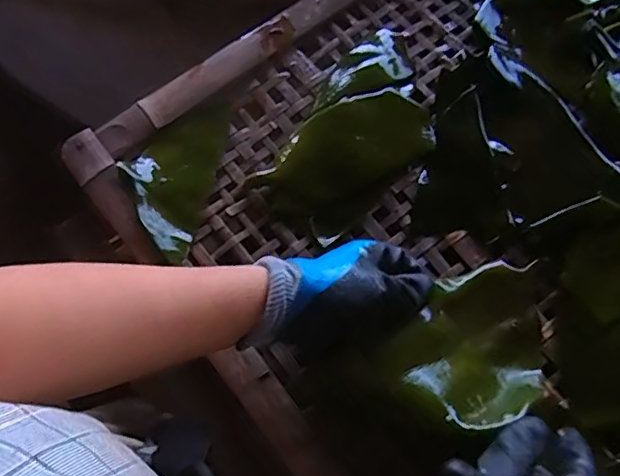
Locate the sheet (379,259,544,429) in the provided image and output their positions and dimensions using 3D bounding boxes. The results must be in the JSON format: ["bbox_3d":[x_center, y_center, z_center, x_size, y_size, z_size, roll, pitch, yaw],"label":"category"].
[{"bbox_3d":[0.148,0.079,0.469,0.110,0.047,0.149,41,75,12],"label":"sheet"}]

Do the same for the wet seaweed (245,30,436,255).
[{"bbox_3d":[0.048,-0.099,0.536,0.114,0.024,0.213,36,74,11],"label":"wet seaweed"}]

